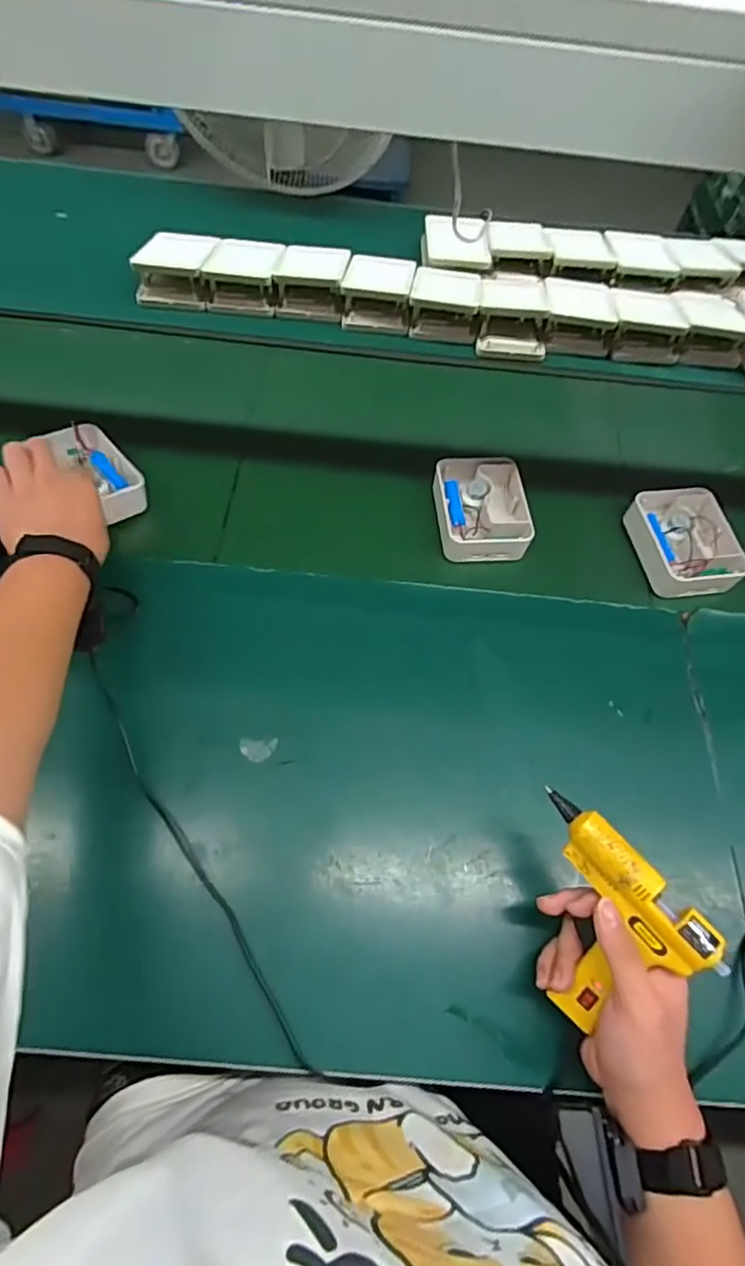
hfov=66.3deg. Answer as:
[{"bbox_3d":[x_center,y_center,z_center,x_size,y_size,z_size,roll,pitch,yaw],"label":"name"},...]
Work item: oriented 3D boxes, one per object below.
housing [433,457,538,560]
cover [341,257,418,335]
[{"bbox_3d":[0.129,-0.148,0.679,0.101,0.037,0.127,-2,62,-4],"label":"housing"},{"bbox_3d":[0.009,-0.516,0.859,0.103,0.042,0.129,7,59,0],"label":"cover"}]

